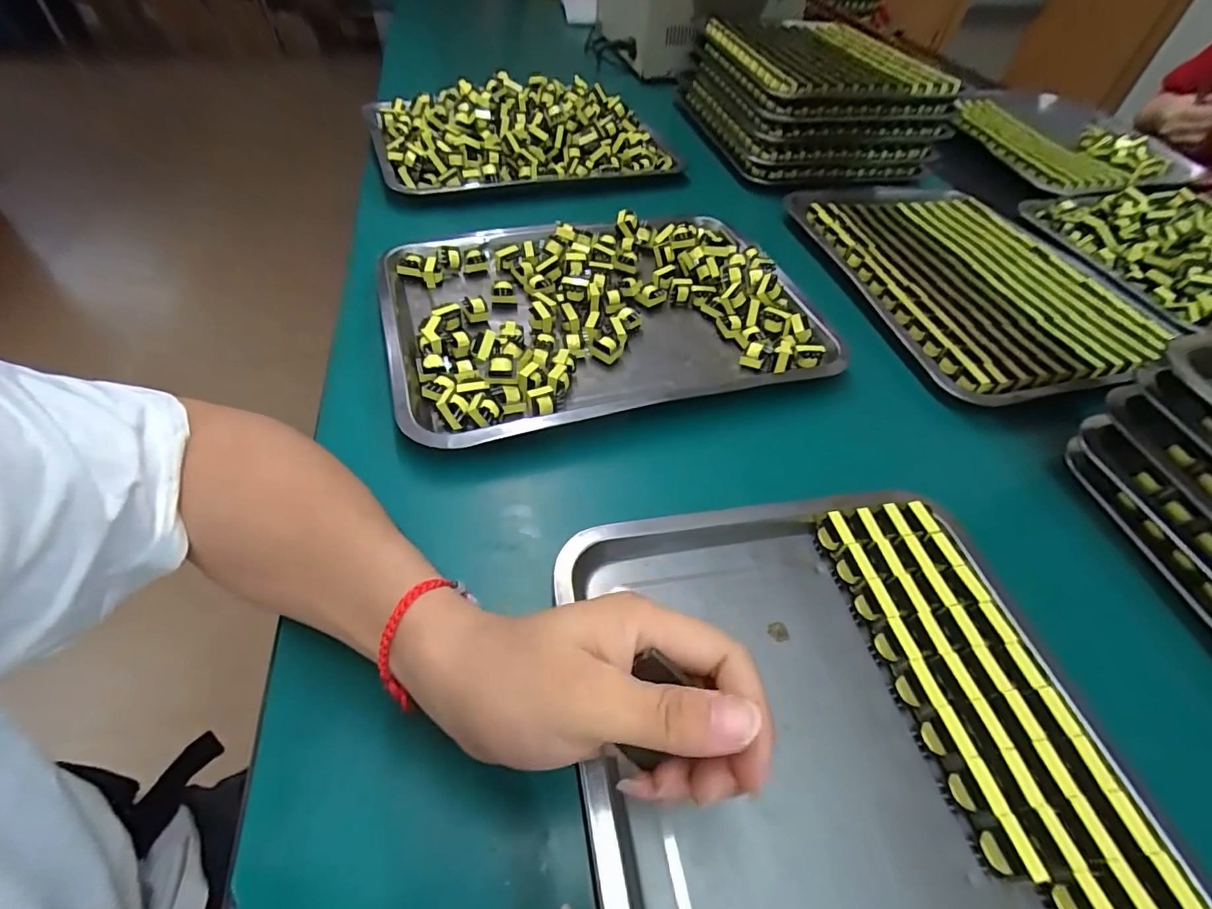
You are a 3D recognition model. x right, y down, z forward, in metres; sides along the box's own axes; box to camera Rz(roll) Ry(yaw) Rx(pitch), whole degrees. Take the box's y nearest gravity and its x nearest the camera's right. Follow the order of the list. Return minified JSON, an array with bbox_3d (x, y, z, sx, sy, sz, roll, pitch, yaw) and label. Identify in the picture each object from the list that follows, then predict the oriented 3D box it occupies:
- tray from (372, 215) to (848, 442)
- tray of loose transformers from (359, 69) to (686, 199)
[{"bbox_3d":[-0.005,-0.137,0.489,0.375,0.035,0.278,-13,52,-15],"label":"tray"},{"bbox_3d":[-0.116,-0.439,0.704,0.372,0.069,0.248,-15,53,-17],"label":"tray of loose transformers"}]

